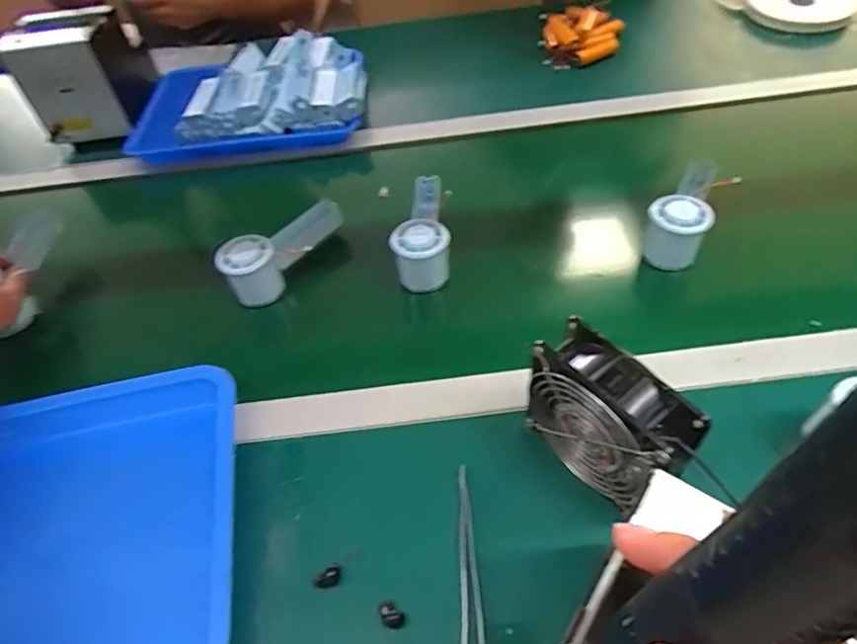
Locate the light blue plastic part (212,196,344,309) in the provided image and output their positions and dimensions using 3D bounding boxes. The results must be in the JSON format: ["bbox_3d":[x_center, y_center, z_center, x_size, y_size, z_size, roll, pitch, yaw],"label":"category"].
[{"bbox_3d":[-0.154,-0.077,0.613,0.145,0.063,0.056,-32,54,-19],"label":"light blue plastic part"}]

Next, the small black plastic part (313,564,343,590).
[{"bbox_3d":[-0.074,0.190,0.414,0.022,0.009,0.011,-29,52,-18],"label":"small black plastic part"}]

